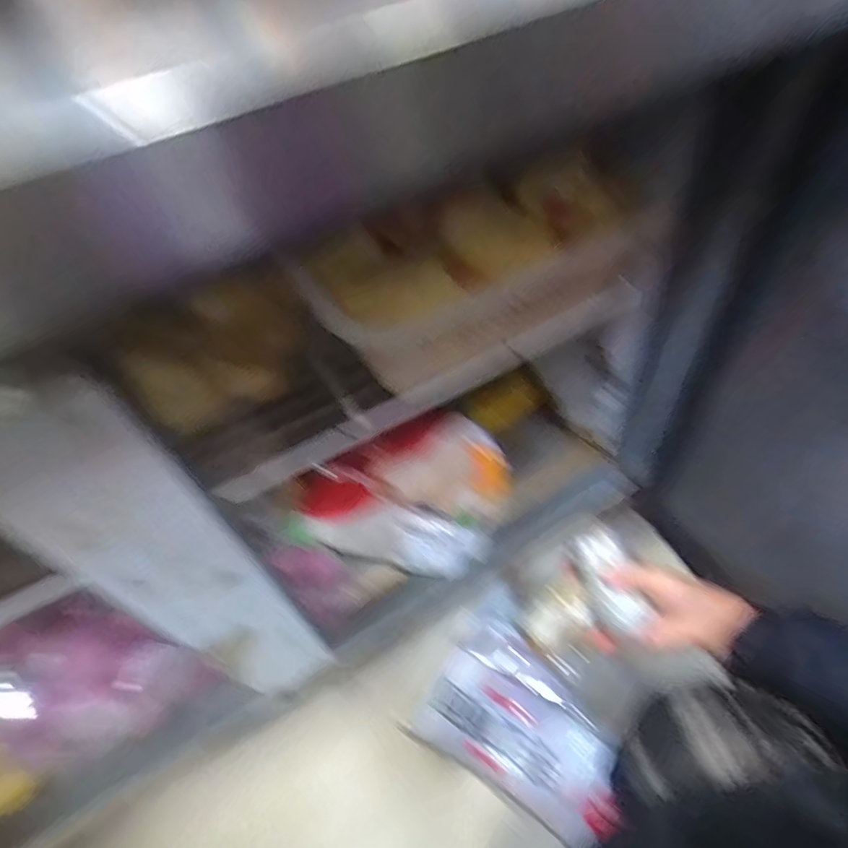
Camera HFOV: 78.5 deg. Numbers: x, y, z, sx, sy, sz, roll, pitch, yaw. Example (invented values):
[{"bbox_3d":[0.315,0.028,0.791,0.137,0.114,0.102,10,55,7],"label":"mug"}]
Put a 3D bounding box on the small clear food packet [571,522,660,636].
[{"bbox_3d":[0.188,0.154,0.515,0.045,0.020,0.109,-23,80,-12],"label":"small clear food packet"}]

